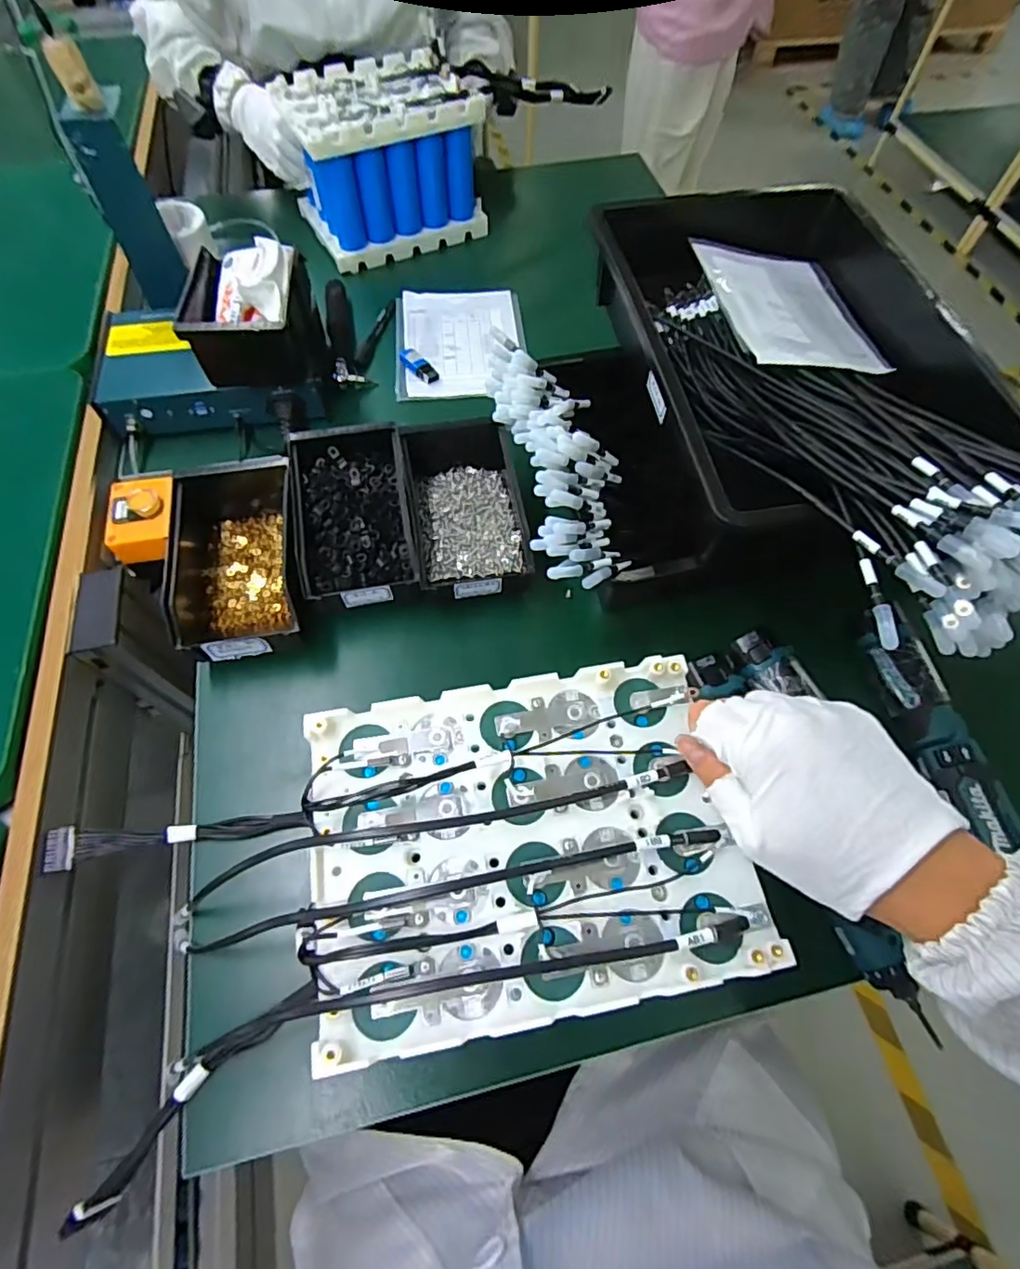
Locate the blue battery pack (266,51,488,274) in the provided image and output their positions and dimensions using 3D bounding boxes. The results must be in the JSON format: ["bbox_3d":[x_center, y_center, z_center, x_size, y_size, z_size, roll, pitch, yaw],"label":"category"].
[{"bbox_3d":[-0.174,-0.653,0.790,0.230,0.151,0.174,-25,65,-13],"label":"blue battery pack"}]

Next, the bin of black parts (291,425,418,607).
[{"bbox_3d":[-0.145,-0.116,0.544,0.103,0.063,0.184,-10,63,-6],"label":"bin of black parts"}]

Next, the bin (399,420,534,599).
[{"bbox_3d":[-0.046,-0.139,0.557,0.104,0.061,0.216,-9,62,-5],"label":"bin"}]

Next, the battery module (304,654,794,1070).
[{"bbox_3d":[0.009,0.108,0.312,0.228,0.019,0.174,-9,62,-5],"label":"battery module"}]

